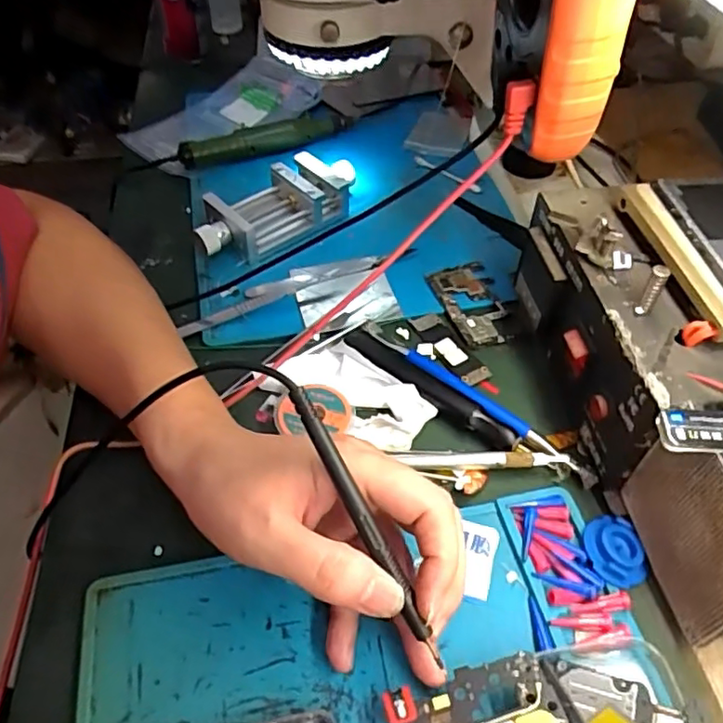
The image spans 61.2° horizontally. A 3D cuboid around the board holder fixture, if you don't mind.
[{"bbox_3d":[-0.065,-0.122,0.473,0.134,0.030,0.059,-31,55,-24],"label":"board holder fixture"}]

